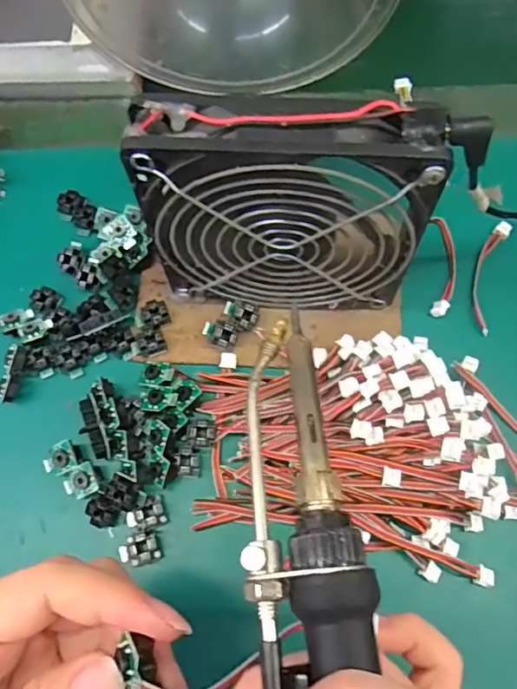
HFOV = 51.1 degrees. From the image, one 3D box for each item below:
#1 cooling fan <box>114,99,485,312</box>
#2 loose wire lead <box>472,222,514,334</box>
[{"bbox_3d":[0.016,-0.053,0.245,0.126,0.130,0.025,4,70,3],"label":"cooling fan"},{"bbox_3d":[0.129,-0.039,0.305,0.014,0.005,0.072,18,71,10],"label":"loose wire lead"}]

